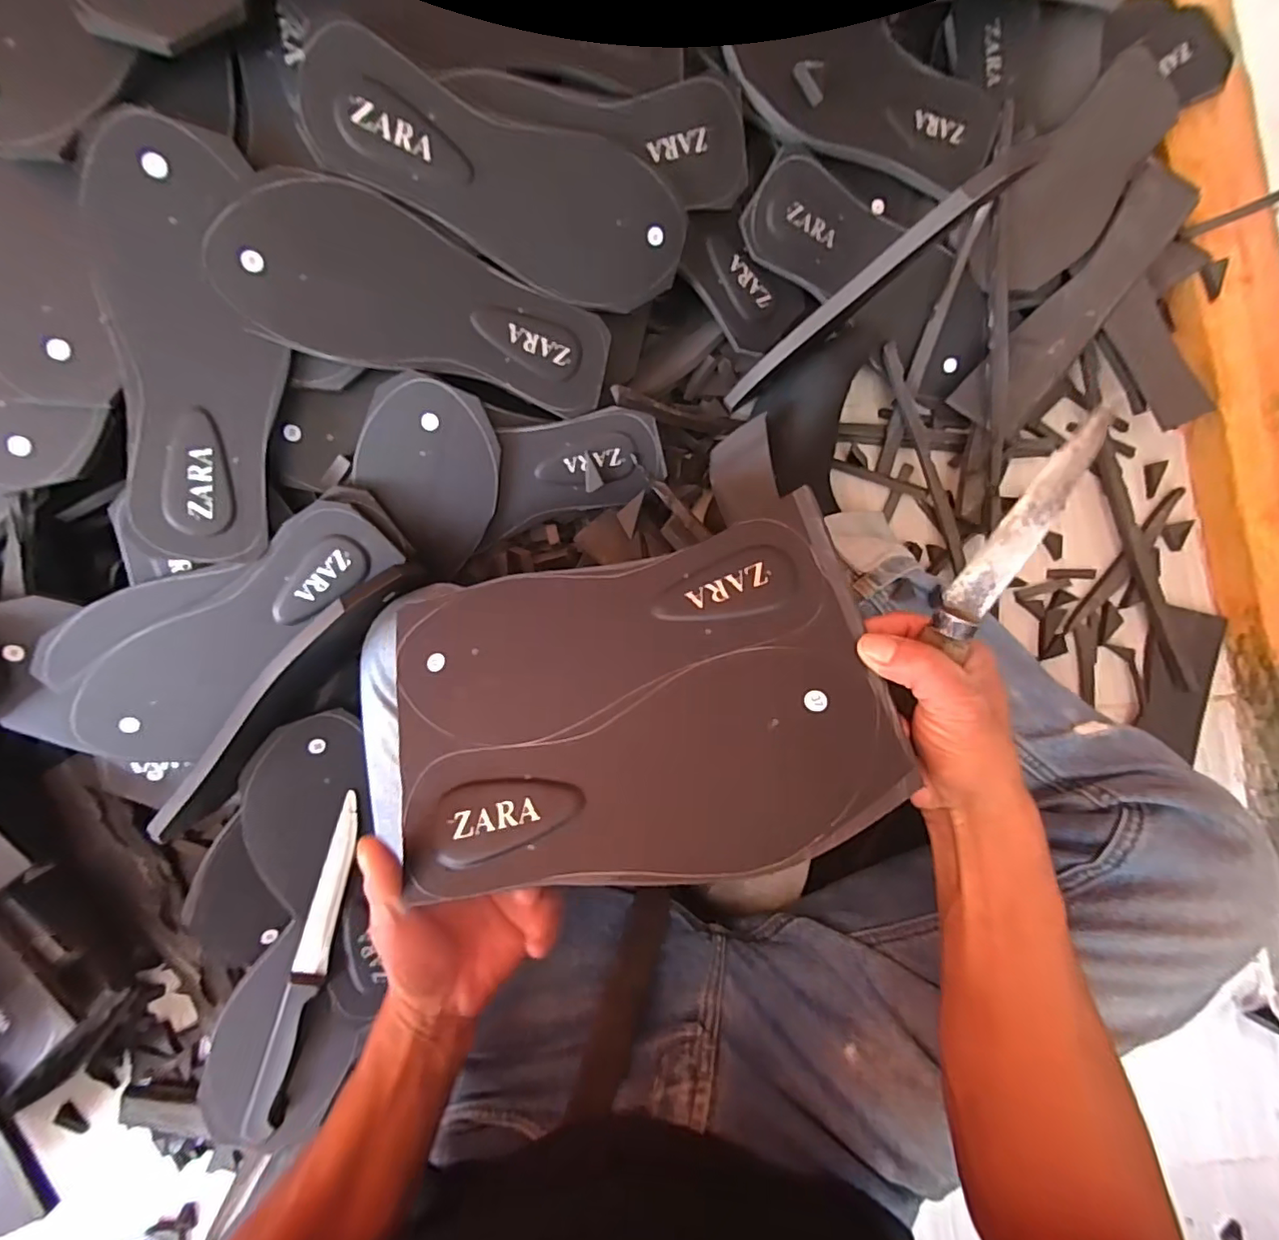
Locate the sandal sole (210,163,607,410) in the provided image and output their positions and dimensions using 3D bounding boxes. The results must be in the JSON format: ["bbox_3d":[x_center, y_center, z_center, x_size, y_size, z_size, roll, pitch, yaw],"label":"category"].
[{"bbox_3d":[-0.140,-0.217,0.386,0.243,0.014,0.097,6,107,-23],"label":"sandal sole"}]

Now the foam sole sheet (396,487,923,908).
[{"bbox_3d":[-0.007,0.044,0.299,0.253,0.009,0.176,-15,66,6],"label":"foam sole sheet"}]

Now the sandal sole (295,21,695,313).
[{"bbox_3d":[-0.086,-0.287,0.380,0.242,0.009,0.097,5,111,-23],"label":"sandal sole"}]

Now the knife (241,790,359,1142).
[{"bbox_3d":[-0.255,0.265,0.434,0.024,0.012,0.252,14,84,0],"label":"knife"}]

